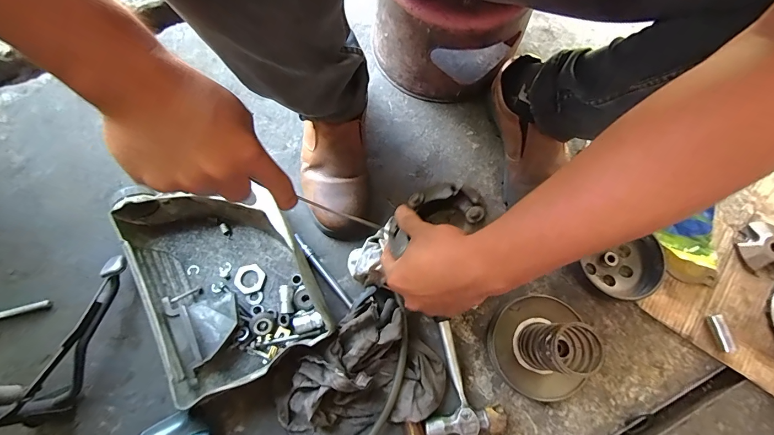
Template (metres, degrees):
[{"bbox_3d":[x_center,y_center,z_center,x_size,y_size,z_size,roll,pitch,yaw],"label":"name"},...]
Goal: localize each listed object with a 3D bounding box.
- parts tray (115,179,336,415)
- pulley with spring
[{"bbox_3d":[-0.225,0.080,0.501,0.224,0.074,0.285,-24,77,-8],"label":"parts tray"},{"bbox_3d":[0.205,0.170,0.465,0.119,0.123,0.126,0,74,-2],"label":"pulley with spring"}]

